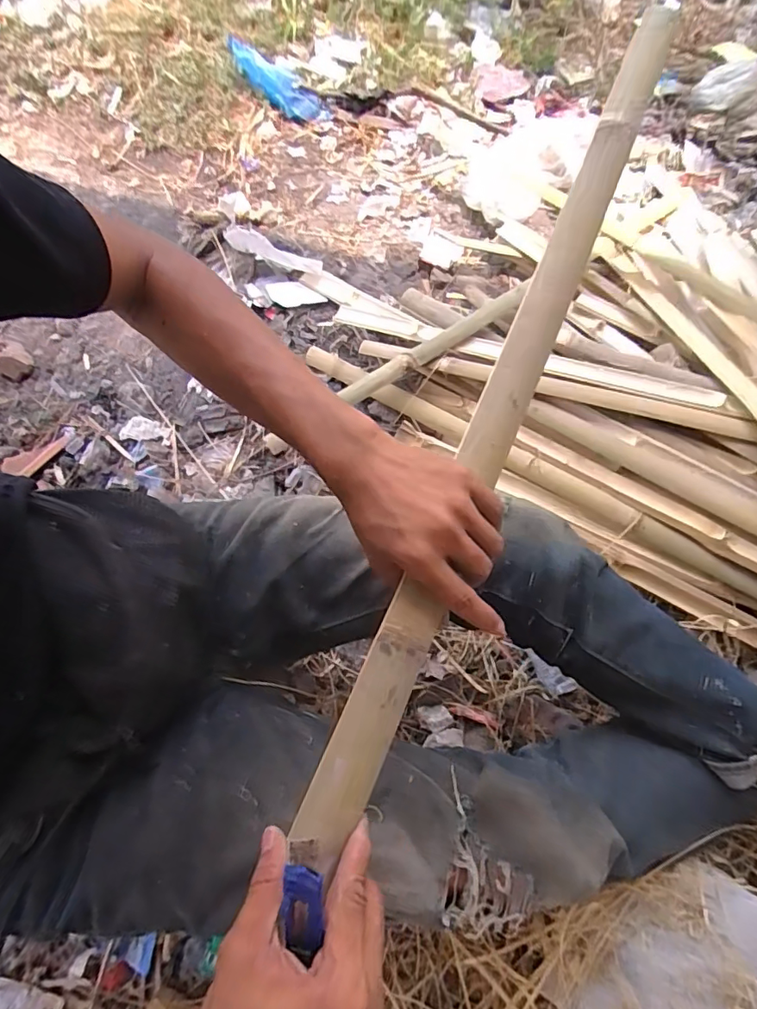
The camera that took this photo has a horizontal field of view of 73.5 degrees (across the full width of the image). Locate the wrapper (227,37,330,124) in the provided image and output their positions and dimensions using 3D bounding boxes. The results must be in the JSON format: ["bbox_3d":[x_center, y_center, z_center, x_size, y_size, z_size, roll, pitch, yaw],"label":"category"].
[{"bbox_3d":[-0.243,-0.969,1.154,0.294,0.035,0.108,37,69,-5],"label":"wrapper"}]

